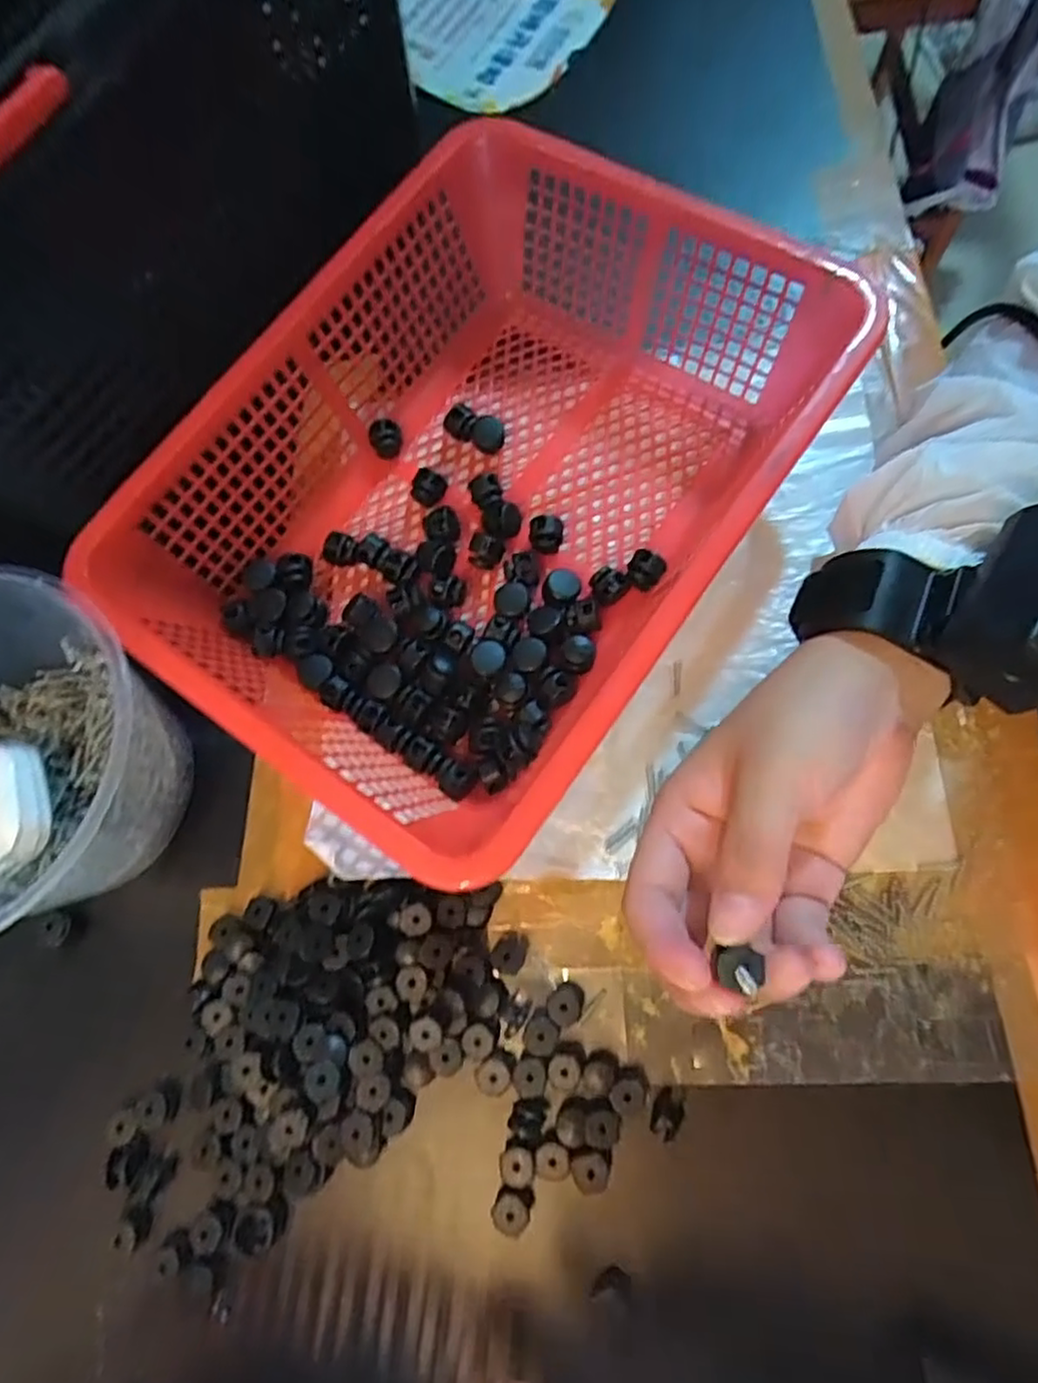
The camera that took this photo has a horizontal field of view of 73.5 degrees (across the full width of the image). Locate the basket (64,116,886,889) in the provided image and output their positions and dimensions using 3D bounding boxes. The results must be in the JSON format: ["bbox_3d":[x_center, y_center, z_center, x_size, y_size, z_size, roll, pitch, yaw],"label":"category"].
[{"bbox_3d":[-0.017,-0.092,0.311,0.218,0.074,0.293,34,79,15],"label":"basket"}]

